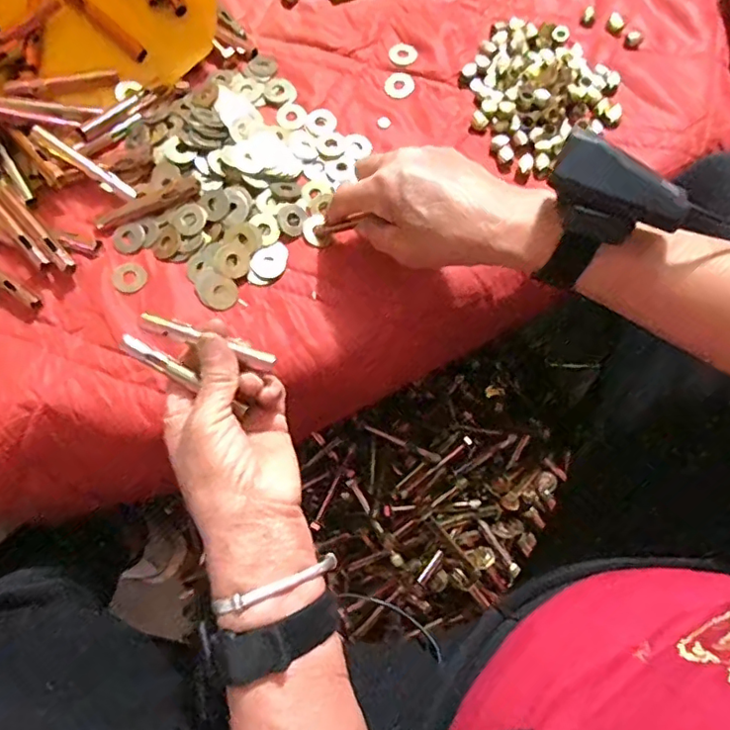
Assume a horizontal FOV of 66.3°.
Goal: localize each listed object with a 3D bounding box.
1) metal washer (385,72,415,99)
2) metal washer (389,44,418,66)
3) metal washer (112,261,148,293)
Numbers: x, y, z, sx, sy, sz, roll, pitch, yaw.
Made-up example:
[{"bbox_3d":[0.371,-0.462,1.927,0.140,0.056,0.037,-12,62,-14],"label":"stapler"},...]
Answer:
[{"bbox_3d":[0.029,-0.237,0.473,0.027,0.005,0.025,-1,81,8],"label":"metal washer"},{"bbox_3d":[0.033,-0.266,0.477,0.024,0.004,0.022,7,73,0],"label":"metal washer"},{"bbox_3d":[-0.174,-0.065,0.411,0.024,0.004,0.025,0,73,-2],"label":"metal washer"}]

